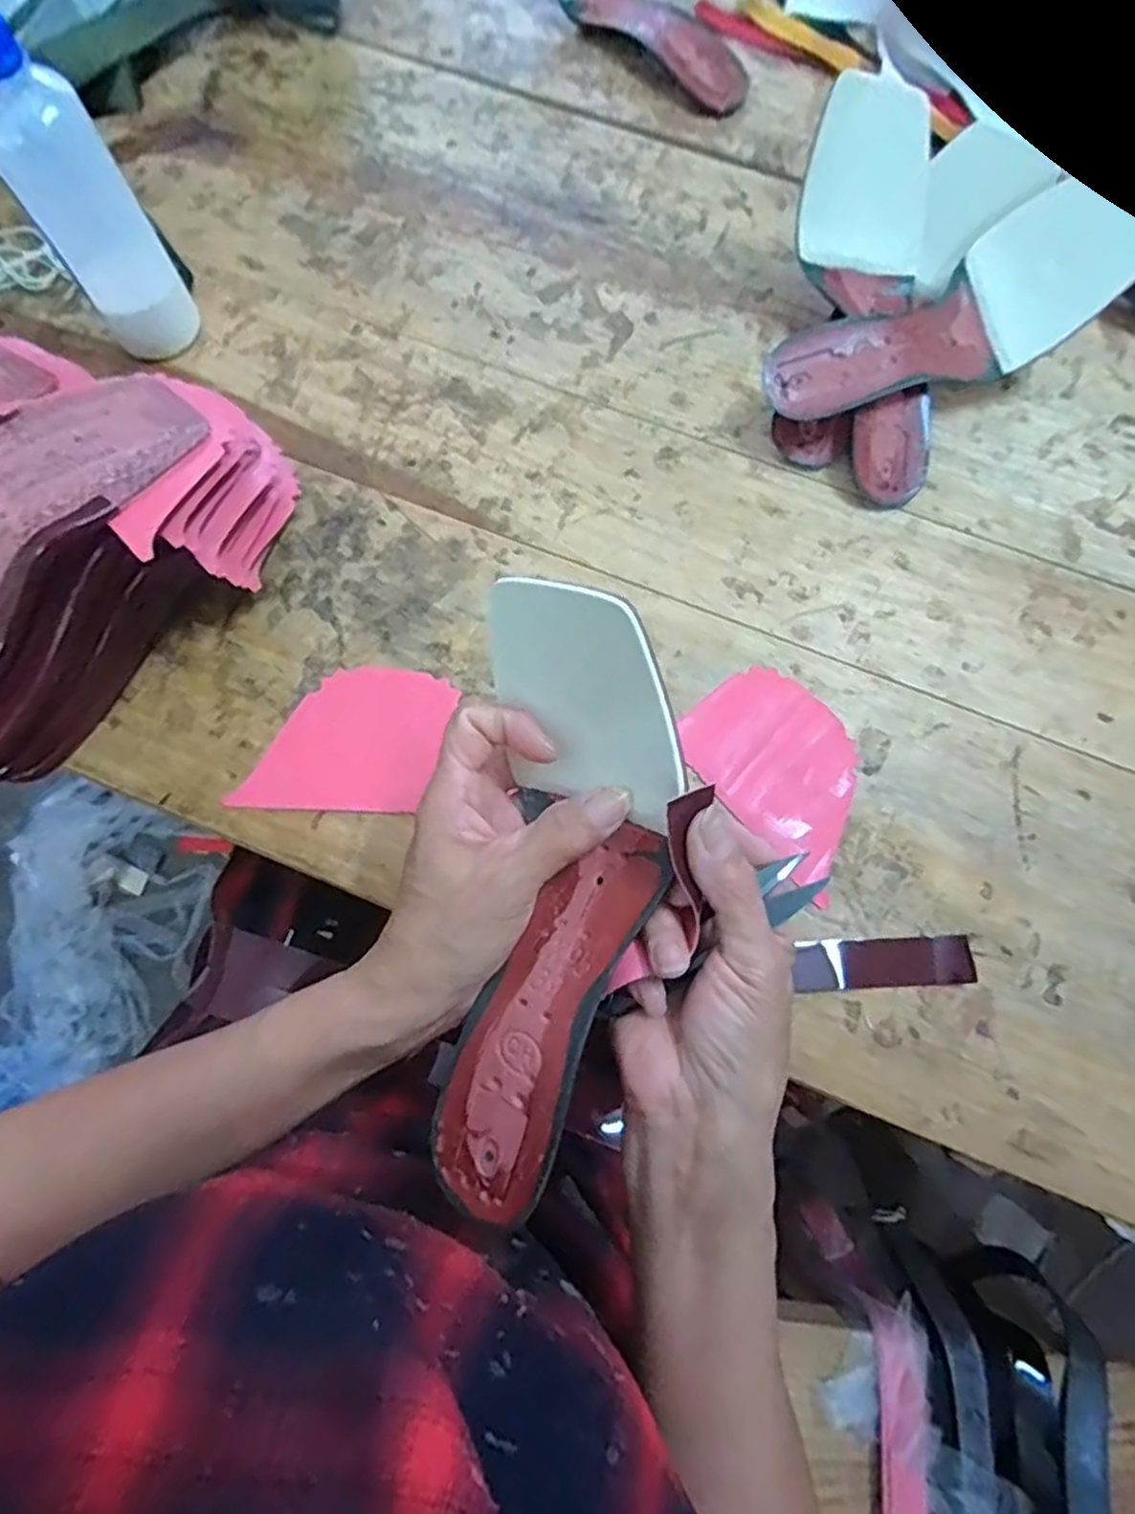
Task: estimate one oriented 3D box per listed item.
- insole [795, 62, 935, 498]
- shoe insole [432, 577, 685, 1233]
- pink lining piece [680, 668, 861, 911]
[{"bbox_3d":[0.201,-0.291,0.473,0.088,0.058,0.248,-8,93,-3],"label":"insole"},{"bbox_3d":[-0.008,0.057,0.286,0.082,0.064,0.238,11,87,2],"label":"shoe insole"},{"bbox_3d":[0.129,0.007,0.422,0.085,0.006,0.123,-40,78,-11],"label":"pink lining piece"}]

